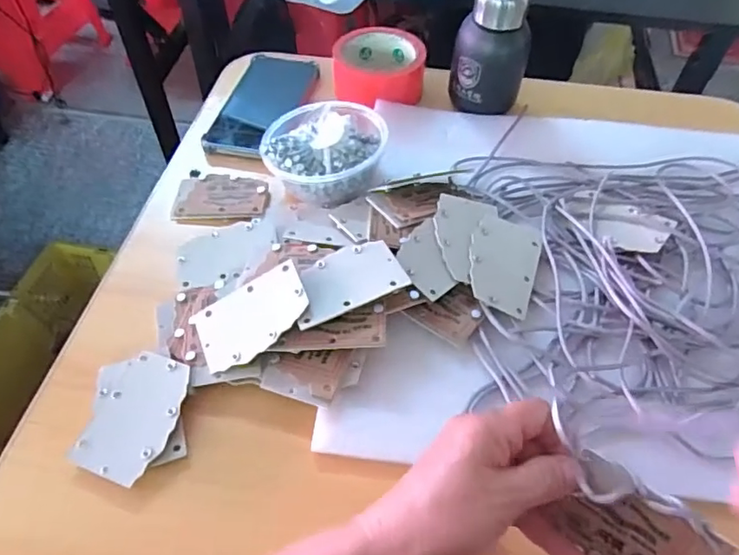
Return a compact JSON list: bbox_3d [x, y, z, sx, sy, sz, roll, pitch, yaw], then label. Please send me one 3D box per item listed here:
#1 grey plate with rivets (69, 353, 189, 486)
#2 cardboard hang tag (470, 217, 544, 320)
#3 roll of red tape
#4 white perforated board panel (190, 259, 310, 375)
[{"bbox_3d":[-0.160,0.091,0.376,0.063,0.008,0.086,6,53,4],"label":"grey plate with rivets"},{"bbox_3d":[0.104,-0.010,0.439,0.054,0.004,0.081,22,56,-2],"label":"cardboard hang tag"},{"bbox_3d":[0.010,-0.228,0.609,0.095,0.042,0.098,-1,53,-1],"label":"roll of red tape"},{"bbox_3d":[-0.083,0.028,0.399,0.084,0.005,0.054,-33,59,6],"label":"white perforated board panel"}]

